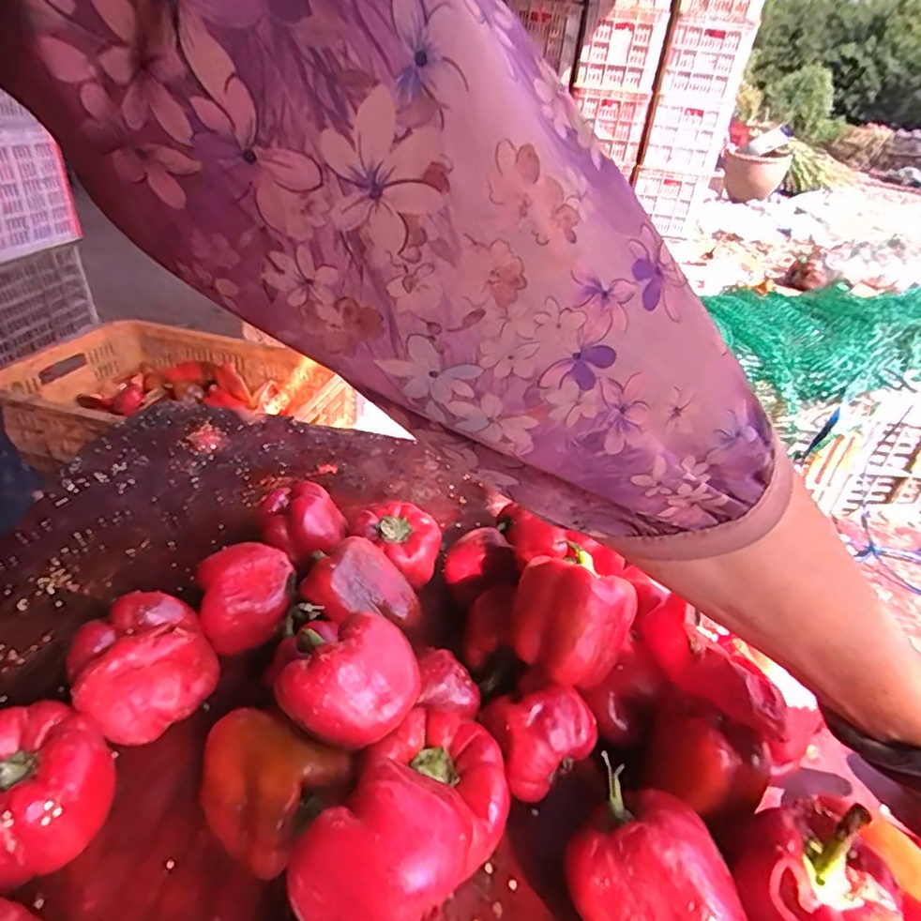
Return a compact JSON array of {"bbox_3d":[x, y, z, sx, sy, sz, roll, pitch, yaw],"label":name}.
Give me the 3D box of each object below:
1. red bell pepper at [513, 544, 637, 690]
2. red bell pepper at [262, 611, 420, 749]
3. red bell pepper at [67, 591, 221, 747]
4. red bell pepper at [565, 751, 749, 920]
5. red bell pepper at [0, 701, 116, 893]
[{"bbox_3d":[0.074,0.107,0.391,0.083,0.067,0.071,26,38,27],"label":"red bell pepper"},{"bbox_3d":[-0.066,0.134,0.336,0.077,0.060,0.066,-23,43,-36],"label":"red bell pepper"},{"bbox_3d":[-0.220,0.150,0.393,0.081,0.088,0.062,-23,43,-36],"label":"red bell pepper"},{"bbox_3d":[0.109,0.247,0.312,0.076,0.077,0.108,-24,44,-38],"label":"red bell pepper"},{"bbox_3d":[-0.256,0.200,0.328,0.083,0.076,0.082,26,38,26],"label":"red bell pepper"}]

